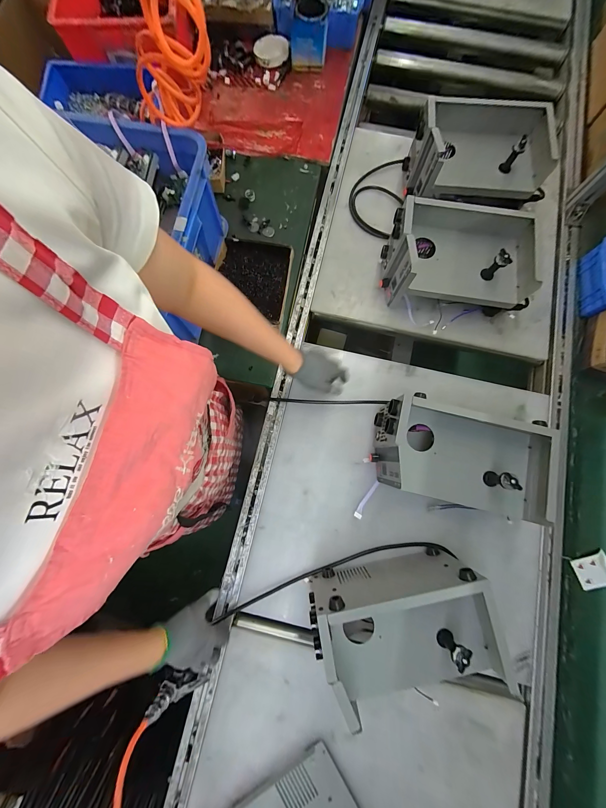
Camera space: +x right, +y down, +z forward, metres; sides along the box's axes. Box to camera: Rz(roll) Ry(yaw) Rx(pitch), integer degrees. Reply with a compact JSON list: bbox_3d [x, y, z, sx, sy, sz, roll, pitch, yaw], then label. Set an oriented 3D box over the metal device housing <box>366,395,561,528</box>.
[{"bbox_3d":[0.298,0.108,0.551,0.300,0.145,0.163,12,79,2],"label":"metal device housing"}]

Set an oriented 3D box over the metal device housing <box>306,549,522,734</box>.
[{"bbox_3d":[0.169,0.395,0.495,0.289,0.148,0.178,-10,79,-3],"label":"metal device housing"}]

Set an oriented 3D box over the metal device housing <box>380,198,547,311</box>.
[{"bbox_3d":[0.338,-0.313,0.629,0.296,0.150,0.169,8,79,1],"label":"metal device housing"}]

